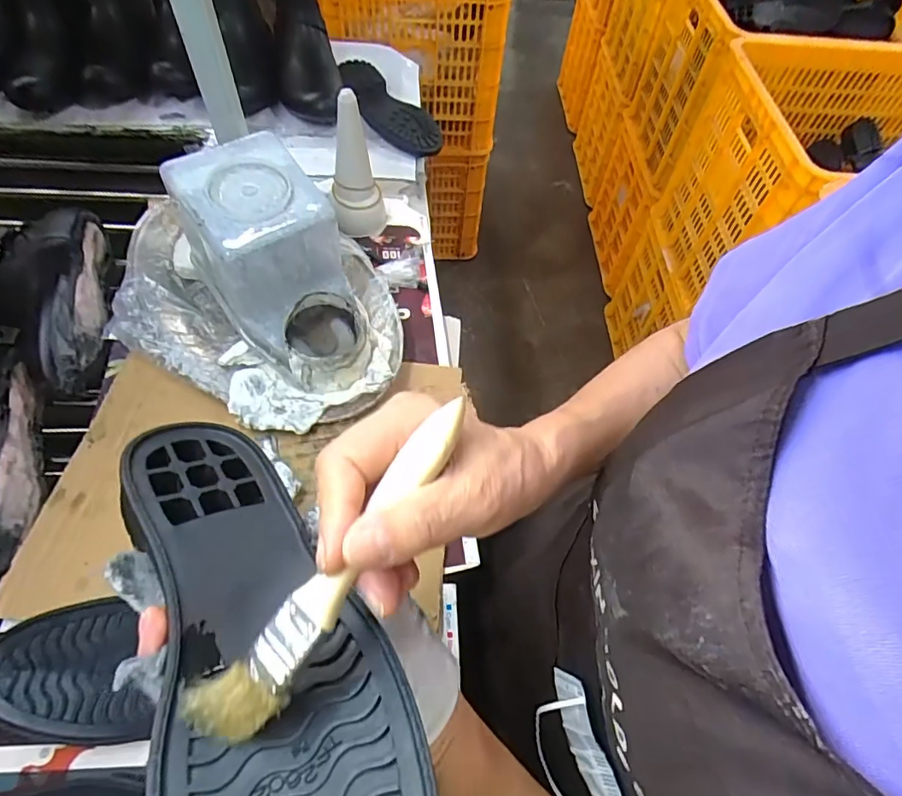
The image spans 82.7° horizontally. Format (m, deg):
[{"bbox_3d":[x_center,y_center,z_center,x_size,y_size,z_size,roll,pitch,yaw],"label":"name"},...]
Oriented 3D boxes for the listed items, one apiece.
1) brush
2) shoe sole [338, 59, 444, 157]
[{"bbox_3d":[-0.040,0.059,0.191,0.030,0.008,0.145,35,78,16],"label":"brush"},{"bbox_3d":[-0.082,-0.393,0.694,0.078,0.043,0.186,-33,67,-22],"label":"shoe sole"}]

